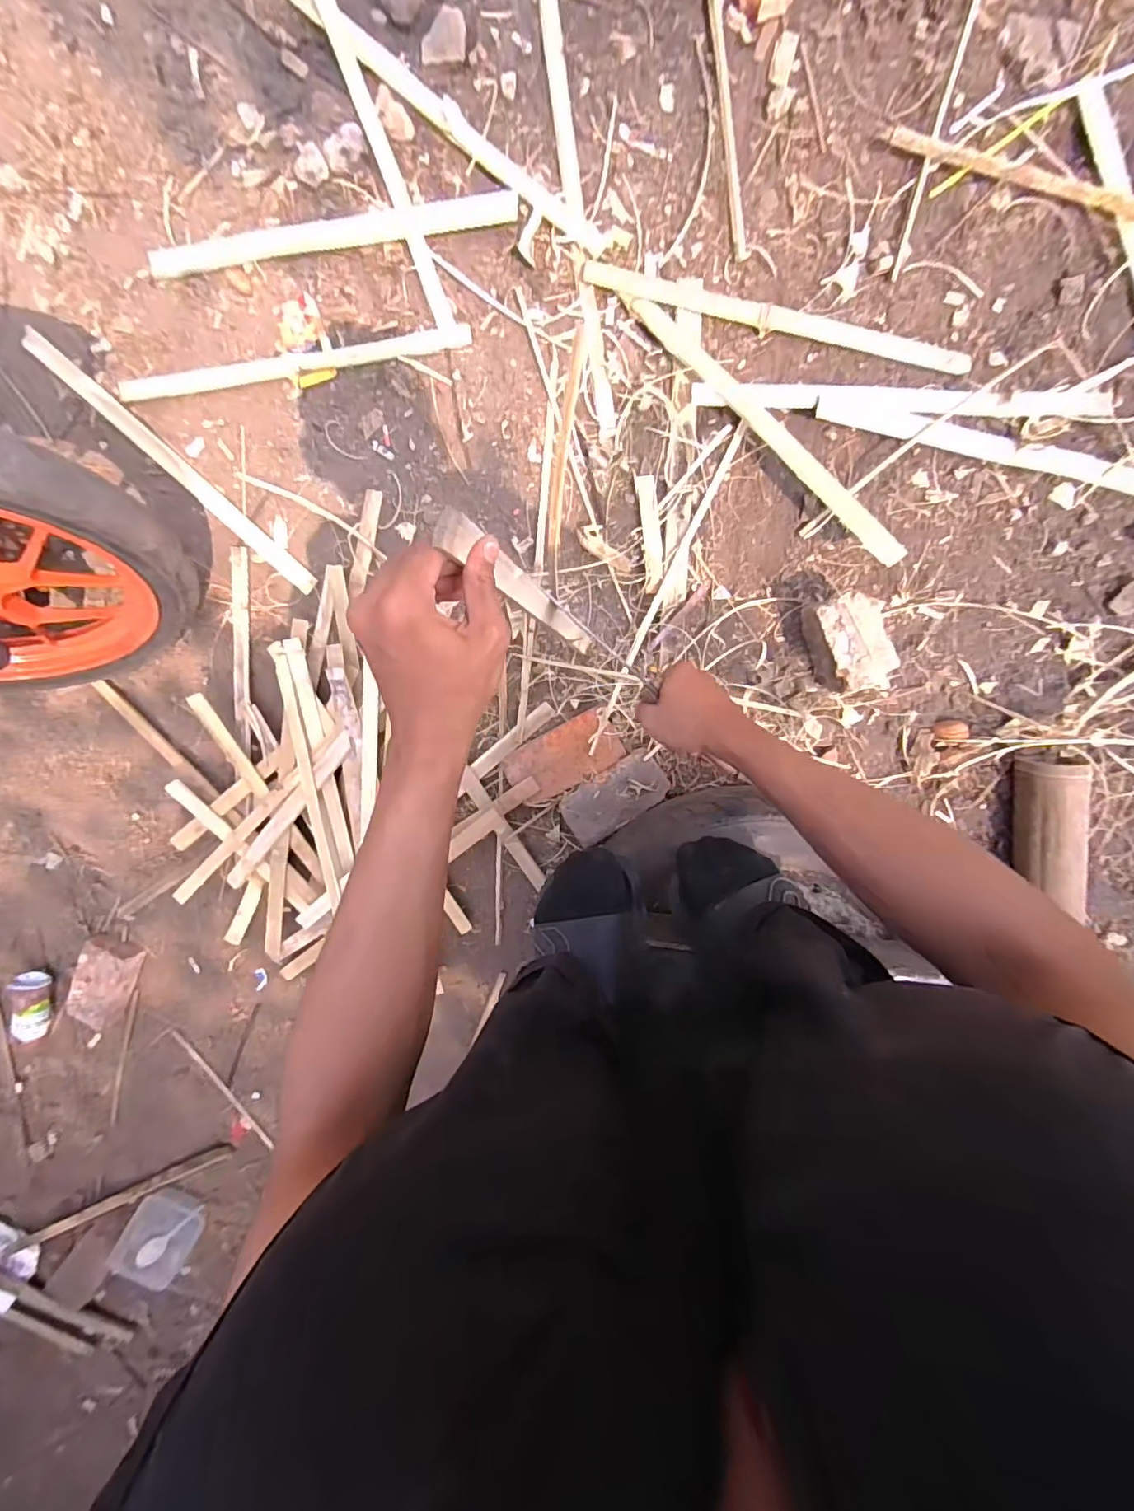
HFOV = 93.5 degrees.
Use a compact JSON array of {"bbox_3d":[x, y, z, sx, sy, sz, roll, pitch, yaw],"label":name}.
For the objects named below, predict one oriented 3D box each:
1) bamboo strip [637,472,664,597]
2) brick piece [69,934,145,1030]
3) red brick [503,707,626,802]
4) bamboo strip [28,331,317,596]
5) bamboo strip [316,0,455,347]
[{"bbox_3d":[0.118,-0.309,0.744,0.026,0.008,0.155,-5,97,6],"label":"bamboo strip"},{"bbox_3d":[-0.812,0.399,0.932,0.091,0.038,0.175,28,99,1],"label":"brick piece"},{"bbox_3d":[-0.004,0.002,0.790,0.167,0.038,0.085,-29,94,9],"label":"red brick"},{"bbox_3d":[-0.587,-0.431,0.791,0.537,0.010,0.030,42,99,-1],"label":"bamboo strip"},{"bbox_3d":[-0.255,-0.824,0.703,0.027,0.008,0.545,-19,95,8],"label":"bamboo strip"}]

